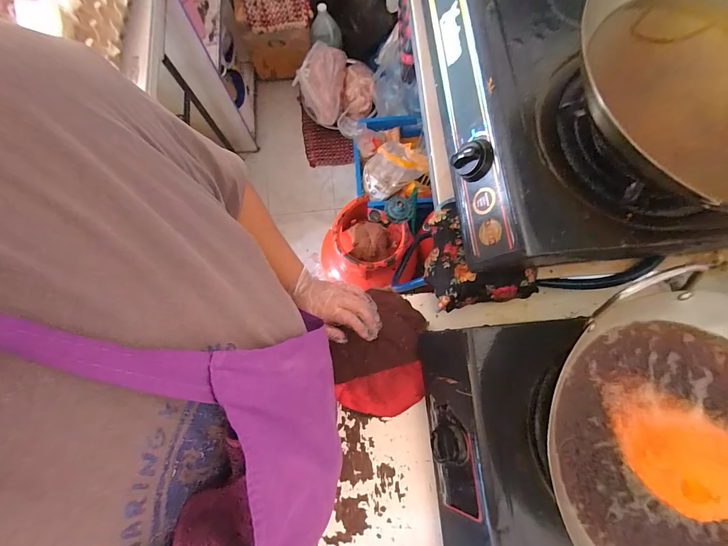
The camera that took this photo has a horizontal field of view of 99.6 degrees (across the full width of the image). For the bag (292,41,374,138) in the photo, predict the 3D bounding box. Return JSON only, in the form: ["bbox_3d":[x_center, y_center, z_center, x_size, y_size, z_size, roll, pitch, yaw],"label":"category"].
[{"bbox_3d":[-0.129,-0.827,1.389,0.329,0.226,0.339,-7,78,-2],"label":"bag"}]

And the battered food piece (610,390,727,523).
[{"bbox_3d":[0.318,0.181,0.302,0.143,0.017,0.093,34,80,7],"label":"battered food piece"}]

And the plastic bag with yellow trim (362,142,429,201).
[{"bbox_3d":[0.101,-0.343,1.041,0.201,0.189,0.111,-4,78,-1],"label":"plastic bag with yellow trim"}]

